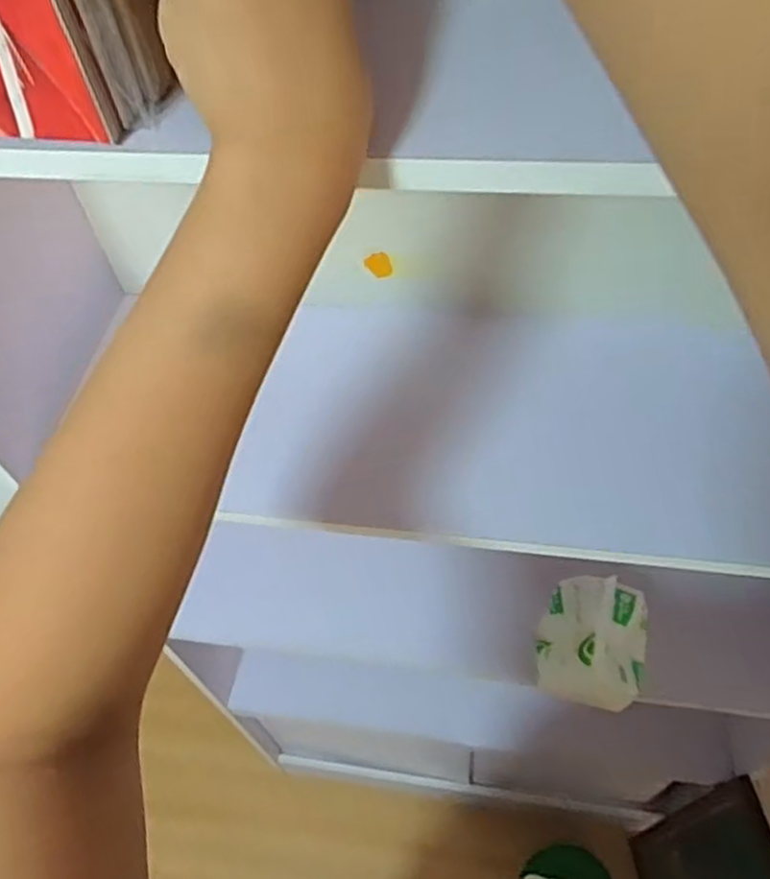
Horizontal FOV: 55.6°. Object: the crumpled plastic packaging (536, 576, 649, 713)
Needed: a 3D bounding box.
[{"bbox_3d":[0.224,0.217,0.787,0.114,0.057,0.127,7,55,11],"label":"crumpled plastic packaging"}]

